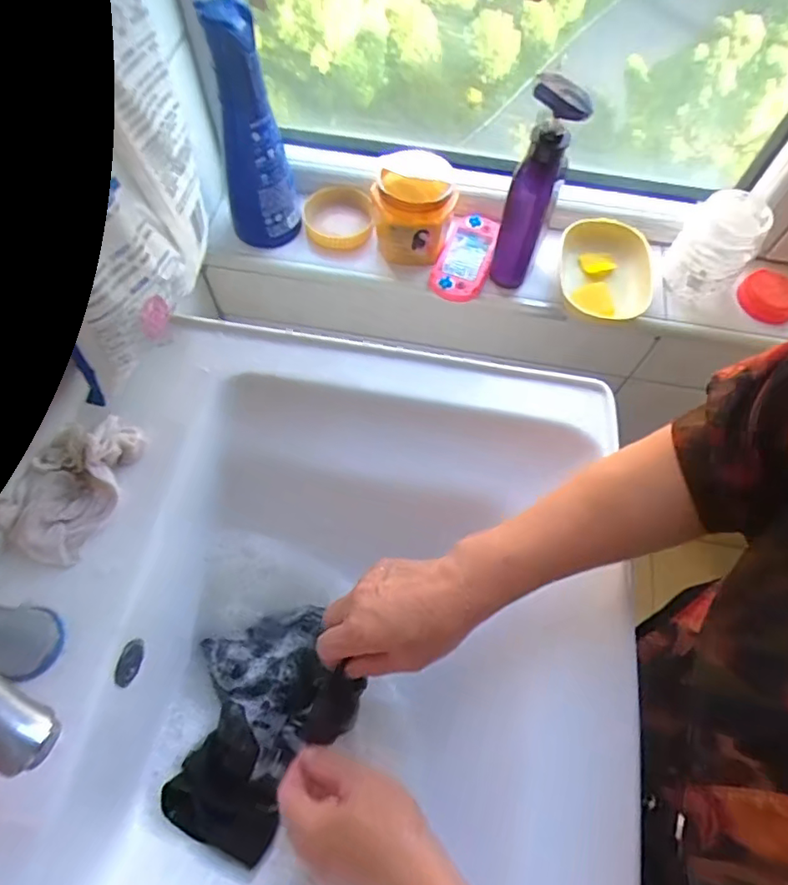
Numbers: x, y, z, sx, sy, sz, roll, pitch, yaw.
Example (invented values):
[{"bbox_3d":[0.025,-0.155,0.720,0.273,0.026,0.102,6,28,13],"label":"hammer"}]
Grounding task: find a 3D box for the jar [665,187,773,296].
[{"bbox_3d":[0.375,-0.229,0.651,0.078,0.101,0.090,35,68,13],"label":"jar"}]

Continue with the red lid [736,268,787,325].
[{"bbox_3d":[0.461,-0.186,0.678,0.064,0.032,0.071,24,66,9],"label":"red lid"}]

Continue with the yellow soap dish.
[{"bbox_3d":[0.263,-0.215,0.683,0.113,0.033,0.133,5,65,0],"label":"yellow soap dish"}]

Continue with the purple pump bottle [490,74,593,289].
[{"bbox_3d":[0.147,-0.264,0.584,0.048,0.223,0.046,16,65,5],"label":"purple pump bottle"}]

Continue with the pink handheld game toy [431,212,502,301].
[{"bbox_3d":[0.091,-0.237,0.692,0.065,0.017,0.129,17,66,5],"label":"pink handheld game toy"}]

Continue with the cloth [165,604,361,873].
[{"bbox_3d":[-0.115,0.226,0.455,0.133,0.051,0.181,30,67,11],"label":"cloth"}]

